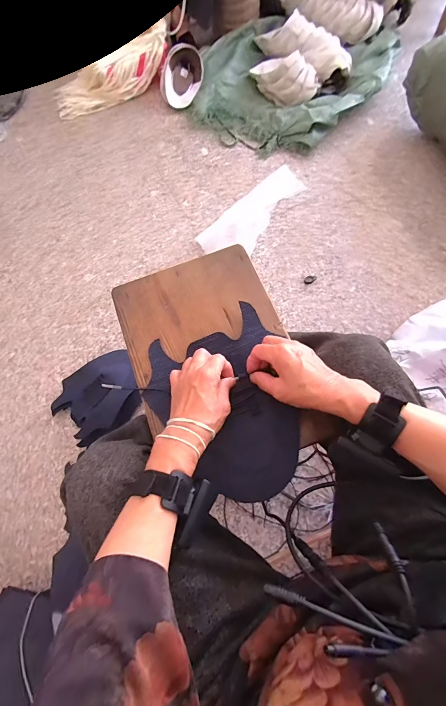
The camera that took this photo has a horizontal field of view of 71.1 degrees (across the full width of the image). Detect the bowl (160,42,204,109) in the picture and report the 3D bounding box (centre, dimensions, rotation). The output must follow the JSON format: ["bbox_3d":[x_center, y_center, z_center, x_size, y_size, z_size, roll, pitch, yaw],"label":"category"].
[{"bbox_3d":[-0.163,-1.086,1.236,0.154,0.059,0.228,12,94,-10],"label":"bowl"}]

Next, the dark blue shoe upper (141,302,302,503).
[{"bbox_3d":[0.002,0.074,0.427,0.183,0.016,0.242,-22,76,-3],"label":"dark blue shoe upper"}]

